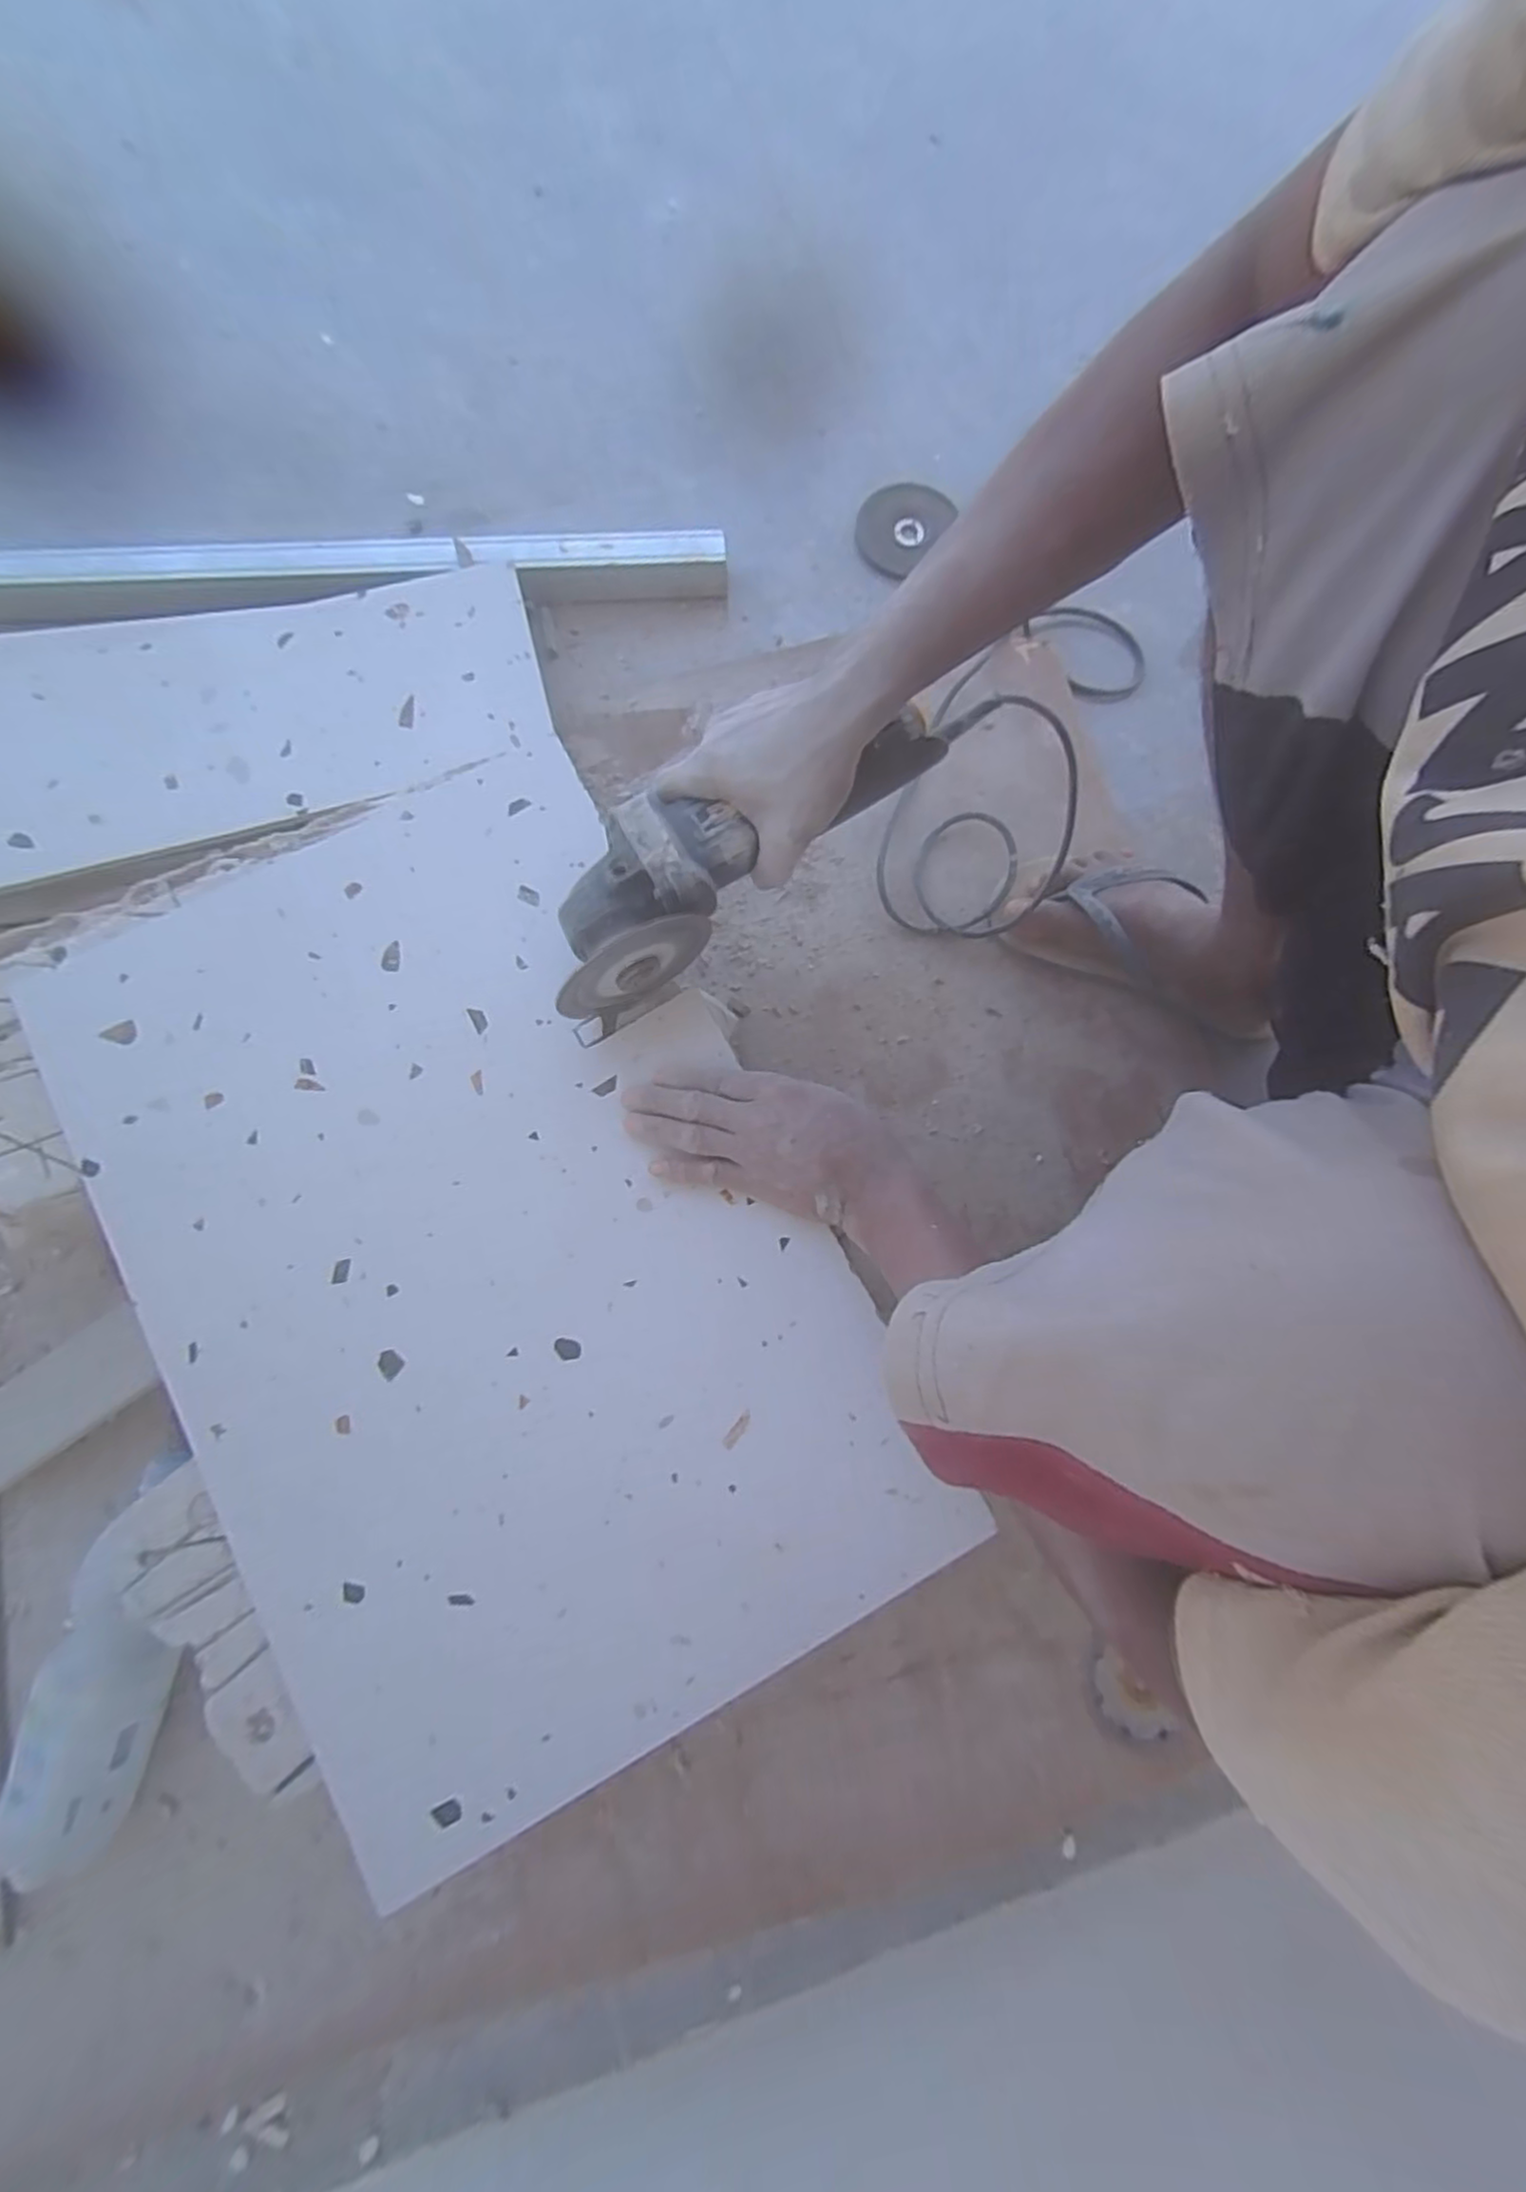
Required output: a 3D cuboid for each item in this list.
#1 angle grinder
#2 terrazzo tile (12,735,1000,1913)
[{"bbox_3d":[-0.004,-0.164,0.449,0.320,0.082,0.079,-36,81,-4],"label":"angle grinder"},{"bbox_3d":[-0.181,0.090,0.446,0.385,0.020,0.591,-29,81,-4],"label":"terrazzo tile"}]

